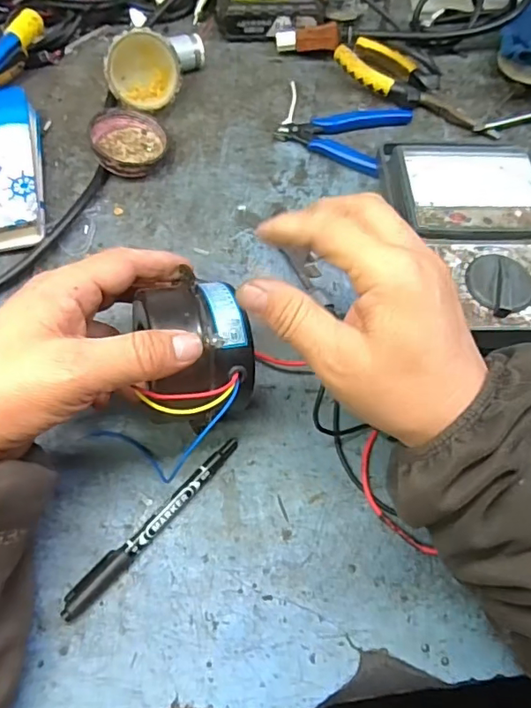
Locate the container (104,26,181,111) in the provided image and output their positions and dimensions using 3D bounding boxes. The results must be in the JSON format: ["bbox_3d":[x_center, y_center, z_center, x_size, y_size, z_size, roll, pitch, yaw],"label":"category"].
[{"bbox_3d":[-0.106,-0.243,0.456,0.062,0.060,0.038,-12,32,-10],"label":"container"}]

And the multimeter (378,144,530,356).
[{"bbox_3d":[0.156,-0.084,0.398,0.121,0.050,0.187,-10,65,-8],"label":"multimeter"}]

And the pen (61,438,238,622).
[{"bbox_3d":[-0.066,0.102,0.323,0.014,0.011,0.136,42,70,15],"label":"pen"}]

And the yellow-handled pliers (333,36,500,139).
[{"bbox_3d":[0.143,-0.250,0.495,0.161,0.022,0.048,23,66,8],"label":"yellow-handled pliers"}]

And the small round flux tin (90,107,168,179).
[{"bbox_3d":[-0.114,-0.177,0.447,0.059,0.023,0.064,1,65,-2],"label":"small round flux tin"}]

